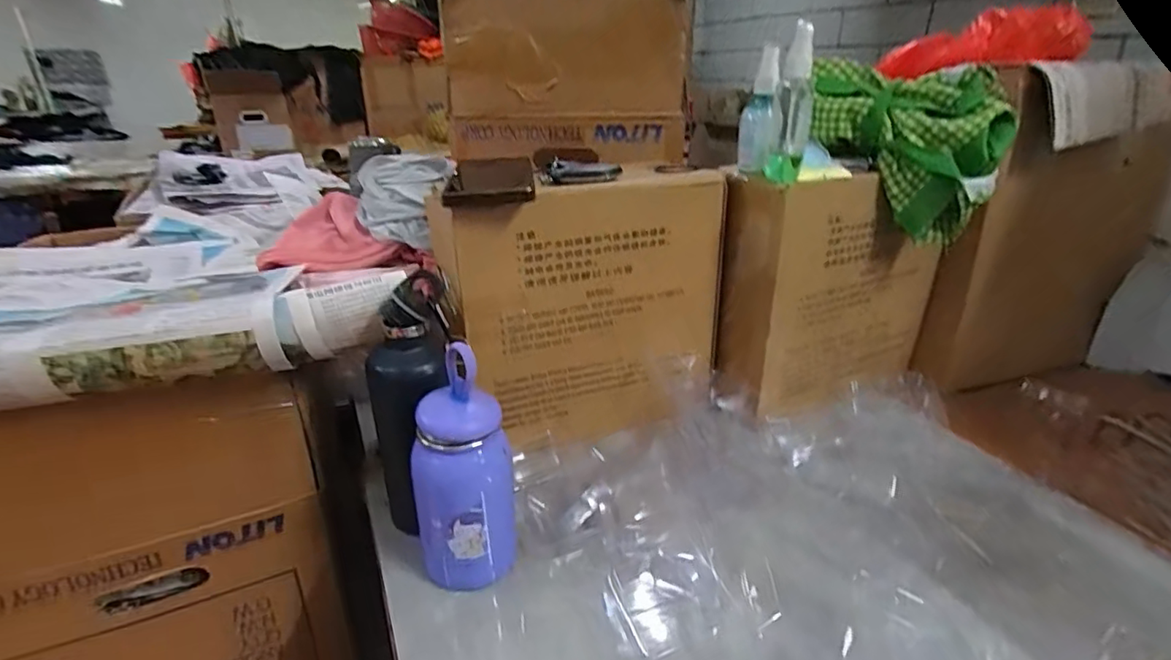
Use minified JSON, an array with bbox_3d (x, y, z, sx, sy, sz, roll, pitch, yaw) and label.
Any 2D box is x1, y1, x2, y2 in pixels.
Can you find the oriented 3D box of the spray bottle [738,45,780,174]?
[{"bbox_3d":[0.174,-0.217,0.578,0.032,0.114,0.031,8,25,17],"label":"spray bottle"}]

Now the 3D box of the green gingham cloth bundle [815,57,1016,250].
[{"bbox_3d":[0.326,-0.188,0.609,0.192,0.154,0.083,17,29,33],"label":"green gingham cloth bundle"}]

